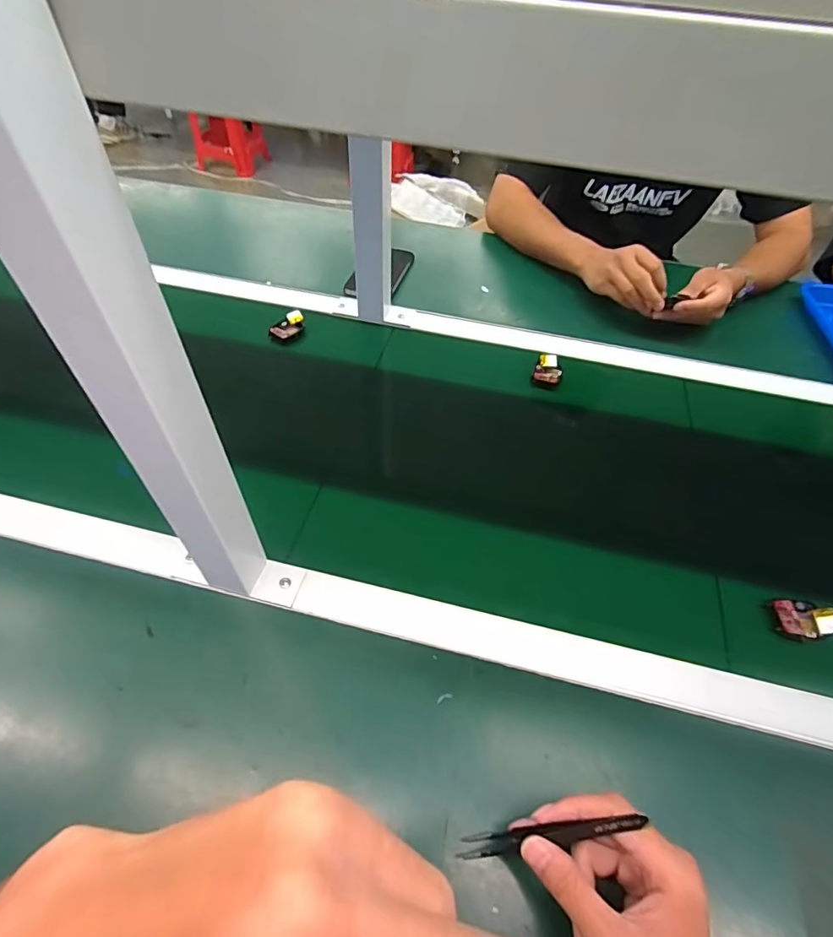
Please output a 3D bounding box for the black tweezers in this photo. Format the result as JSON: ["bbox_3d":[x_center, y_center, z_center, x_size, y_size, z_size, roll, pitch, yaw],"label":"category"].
[{"bbox_3d":[0.075,0.232,0.306,0.113,0.014,0.013,-26,51,21],"label":"black tweezers"}]

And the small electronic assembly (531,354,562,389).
[{"bbox_3d":[0.176,-0.130,0.656,0.036,0.020,0.047,19,55,10],"label":"small electronic assembly"}]

